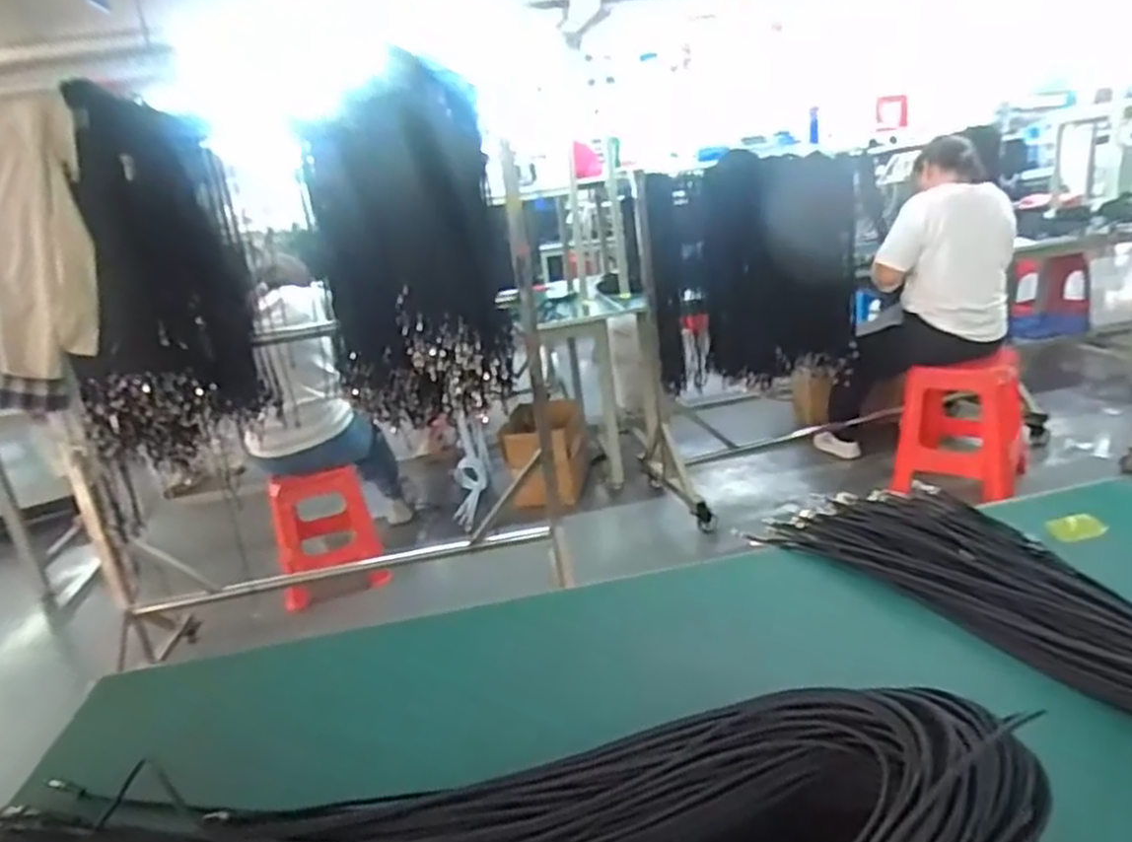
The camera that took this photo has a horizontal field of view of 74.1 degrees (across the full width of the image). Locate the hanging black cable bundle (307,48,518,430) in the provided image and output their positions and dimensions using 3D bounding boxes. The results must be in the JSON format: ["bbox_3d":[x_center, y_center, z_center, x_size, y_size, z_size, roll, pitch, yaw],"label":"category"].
[{"bbox_3d":[-0.374,-0.398,1.876,0.447,0.828,0.362,-10,18,-7],"label":"hanging black cable bundle"}]

